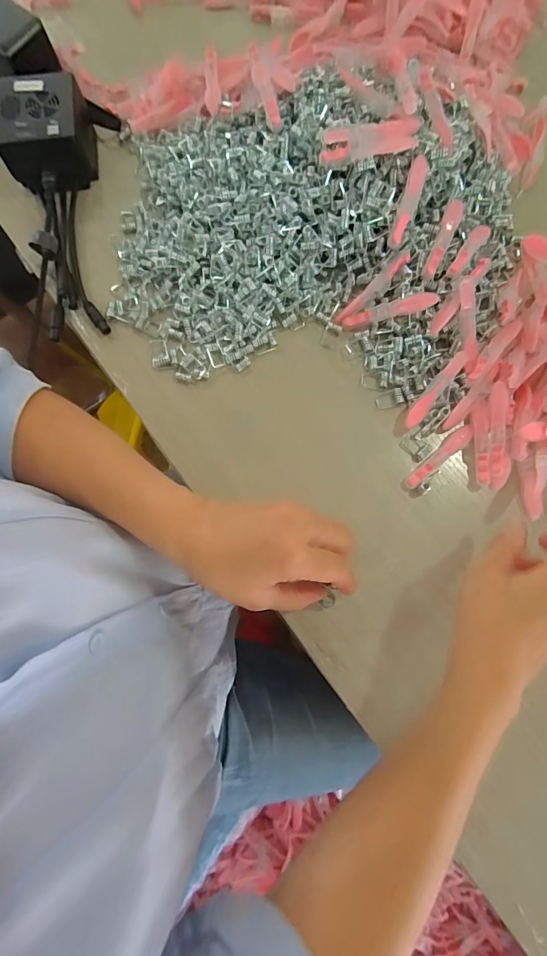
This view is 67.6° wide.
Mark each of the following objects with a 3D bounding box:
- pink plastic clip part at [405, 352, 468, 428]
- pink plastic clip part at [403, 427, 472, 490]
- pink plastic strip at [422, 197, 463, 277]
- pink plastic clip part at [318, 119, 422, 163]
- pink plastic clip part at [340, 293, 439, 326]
[{"bbox_3d":[0.137,-0.074,0.344,0.013,0.015,0.074,38,82,7],"label":"pink plastic clip part"},{"bbox_3d":[0.138,-0.018,0.341,0.074,0.007,0.014,-37,81,-6],"label":"pink plastic clip part"},{"bbox_3d":[0.147,-0.209,0.353,0.013,0.009,0.078,25,80,5],"label":"pink plastic strip"},{"bbox_3d":[0.081,-0.282,0.340,0.080,0.013,0.025,-8,79,-1],"label":"pink plastic clip part"},{"bbox_3d":[0.100,-0.145,0.353,0.078,0.011,0.011,-8,78,21],"label":"pink plastic clip part"}]

